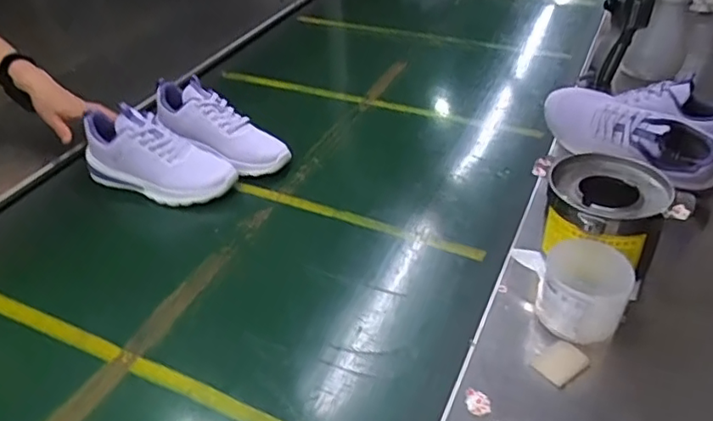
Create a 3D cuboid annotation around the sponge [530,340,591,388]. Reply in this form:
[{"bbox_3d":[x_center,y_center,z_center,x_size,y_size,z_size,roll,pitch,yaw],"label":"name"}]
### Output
[{"bbox_3d":[0.225,0.165,0.653,0.058,0.004,0.041,-29,45,-27],"label":"sponge"}]

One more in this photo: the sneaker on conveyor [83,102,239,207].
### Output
[{"bbox_3d":[-0.318,-0.090,0.961,0.250,0.115,0.090,13,42,21],"label":"sneaker on conveyor"}]

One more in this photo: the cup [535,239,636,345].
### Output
[{"bbox_3d":[0.261,0.094,0.682,0.090,0.084,0.093,-3,39,2],"label":"cup"}]

